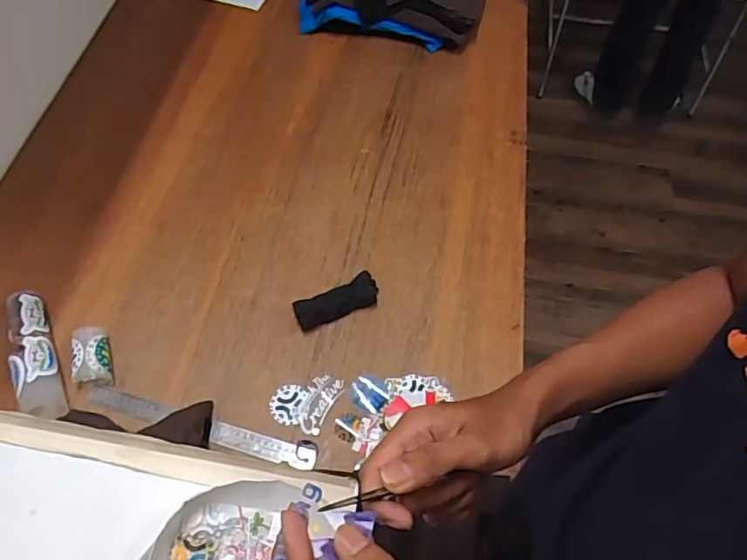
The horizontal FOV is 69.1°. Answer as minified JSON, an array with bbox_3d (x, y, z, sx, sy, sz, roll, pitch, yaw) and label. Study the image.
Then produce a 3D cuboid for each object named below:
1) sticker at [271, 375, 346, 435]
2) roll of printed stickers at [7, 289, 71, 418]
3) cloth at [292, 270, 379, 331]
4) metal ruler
[{"bbox_3d":[-0.095,0.164,0.749,0.081,0.005,0.084,21,63,11],"label":"sticker"},{"bbox_3d":[-0.464,0.103,0.742,0.053,0.039,0.197,-20,63,-14],"label":"roll of printed stickers"},{"bbox_3d":[-0.054,0.032,0.810,0.123,0.029,0.046,-21,66,-14],"label":"cloth"},{"bbox_3d":[-0.232,0.196,0.726,0.322,0.008,0.036,13,58,5],"label":"metal ruler"}]

